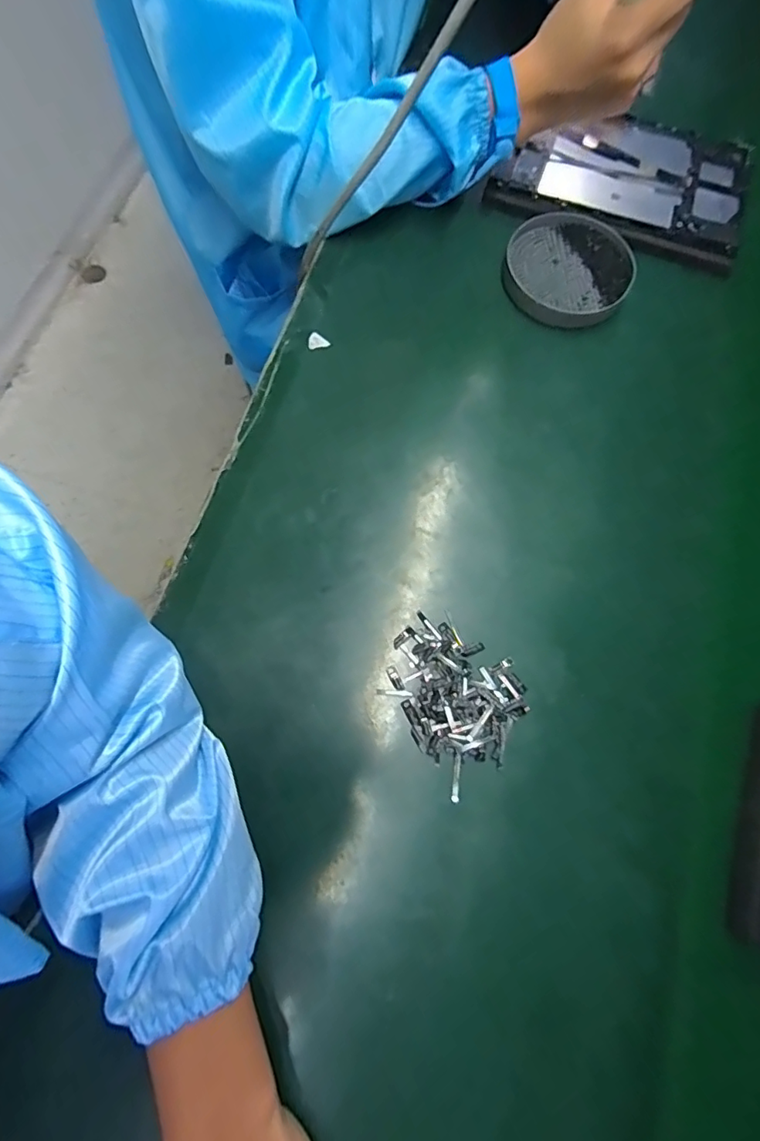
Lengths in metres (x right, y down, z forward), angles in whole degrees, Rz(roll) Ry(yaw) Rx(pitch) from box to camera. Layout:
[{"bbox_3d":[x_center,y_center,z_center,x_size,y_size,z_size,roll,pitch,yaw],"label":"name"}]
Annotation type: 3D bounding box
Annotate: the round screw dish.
[{"bbox_3d":[0.174,-0.279,0.467,0.112,0.020,0.122,1,72,-3],"label":"round screw dish"}]

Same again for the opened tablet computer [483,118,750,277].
[{"bbox_3d":[0.243,-0.391,0.501,0.233,0.017,0.171,21,72,3],"label":"opened tablet computer"}]

